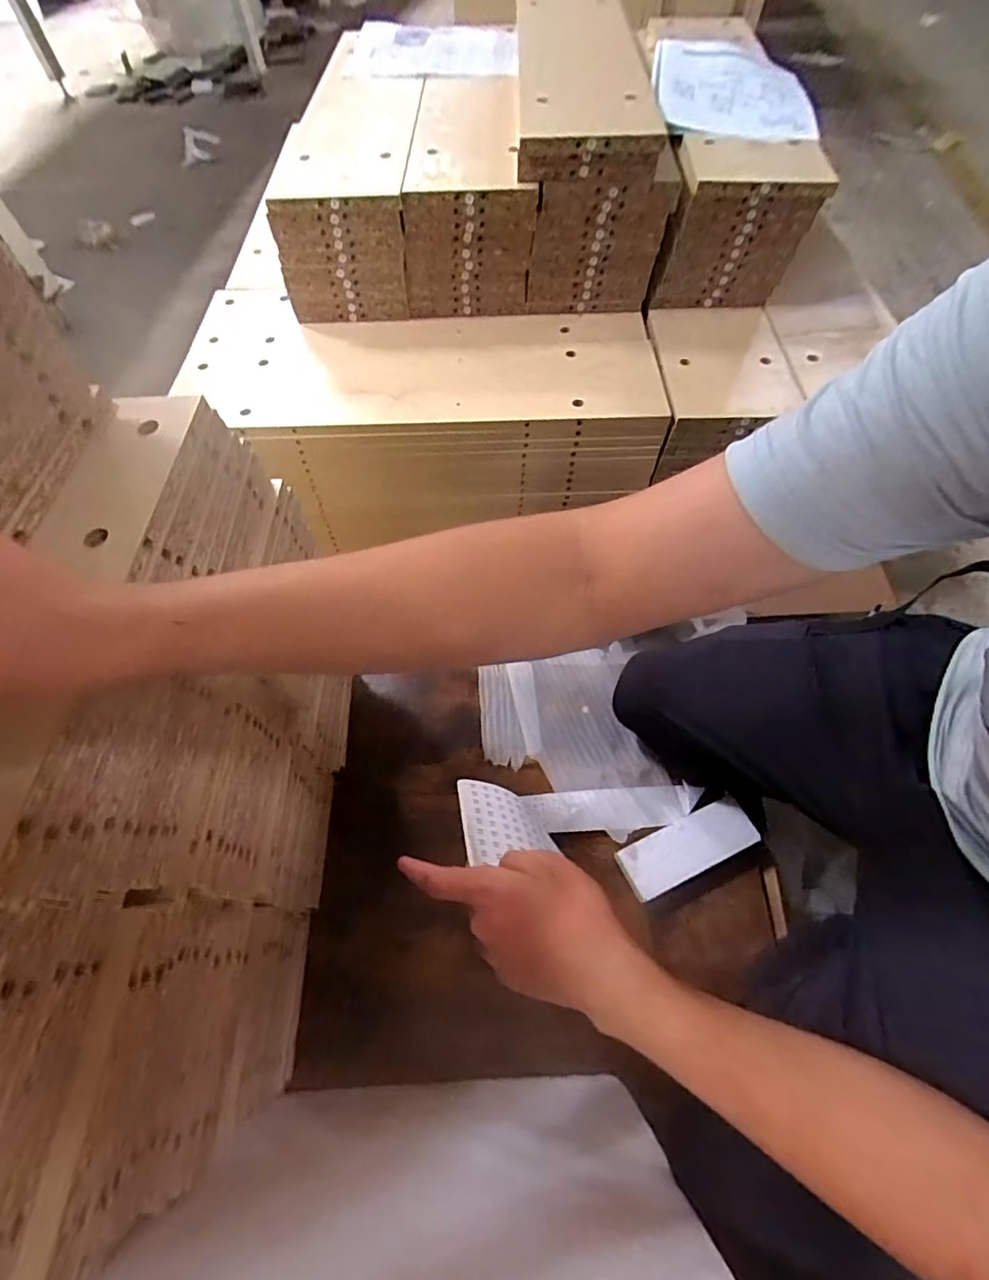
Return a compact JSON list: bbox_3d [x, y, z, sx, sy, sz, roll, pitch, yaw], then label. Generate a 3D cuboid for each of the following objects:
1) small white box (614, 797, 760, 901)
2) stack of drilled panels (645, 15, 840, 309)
[{"bbox_3d":[0.234,0.253,0.656,0.163,0.018,0.063,-23,61,-10],"label":"small white box"},{"bbox_3d":[0.335,-0.702,0.806,0.202,0.170,0.411,5,60,6],"label":"stack of drilled panels"}]

